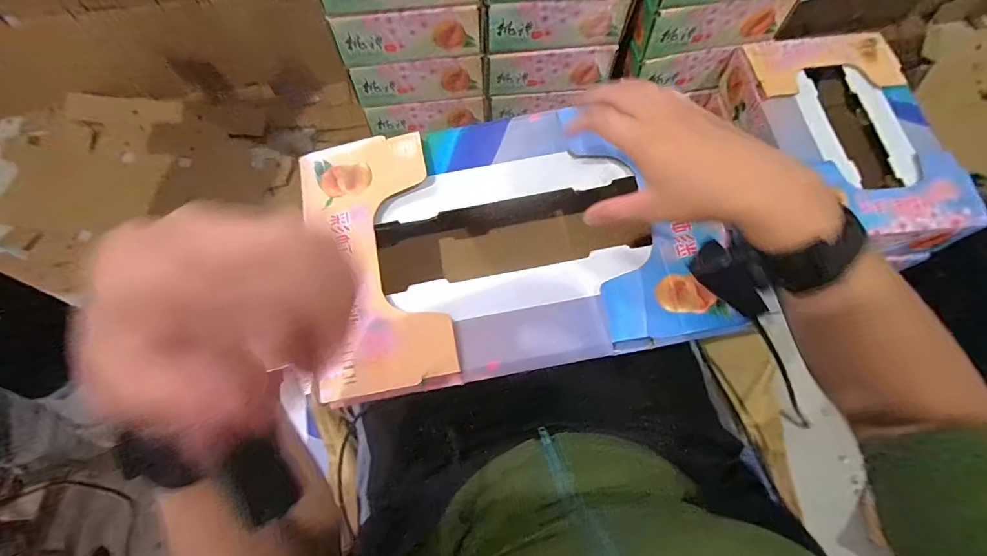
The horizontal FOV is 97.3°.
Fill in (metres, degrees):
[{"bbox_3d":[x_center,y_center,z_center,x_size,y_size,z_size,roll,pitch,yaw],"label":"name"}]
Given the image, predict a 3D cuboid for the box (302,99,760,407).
[{"bbox_3d":[0.003,-0.022,0.448,0.338,0.113,0.242,-10,68,-2],"label":"box"}]

